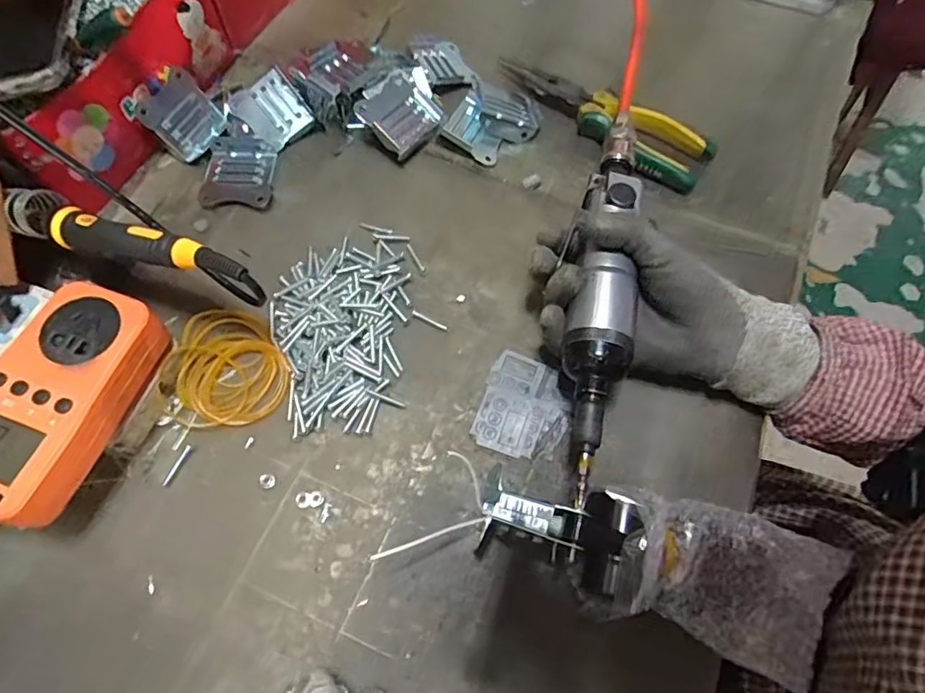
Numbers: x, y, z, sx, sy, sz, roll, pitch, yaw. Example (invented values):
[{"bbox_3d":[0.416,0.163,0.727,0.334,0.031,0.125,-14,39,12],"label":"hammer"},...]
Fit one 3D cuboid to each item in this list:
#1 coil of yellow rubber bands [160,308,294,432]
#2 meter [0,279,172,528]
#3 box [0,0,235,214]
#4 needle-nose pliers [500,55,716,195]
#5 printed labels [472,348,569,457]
[{"bbox_3d":[-0.151,0.011,0.357,0.070,0.023,0.079,4,65,0],"label":"coil of yellow rubber bands"},{"bbox_3d":[-0.221,0.027,0.300,0.068,0.028,0.126,18,66,6],"label":"meter"},{"bbox_3d":[-0.305,-0.231,0.424,0.164,0.097,0.209,24,67,9],"label":"box"},{"bbox_3d":[0.113,-0.192,0.462,0.190,0.020,0.053,31,68,12],"label":"needle-nose pliers"},{"bbox_3d":[0.041,0.039,0.363,0.056,0.004,0.067,18,66,6],"label":"printed labels"}]

